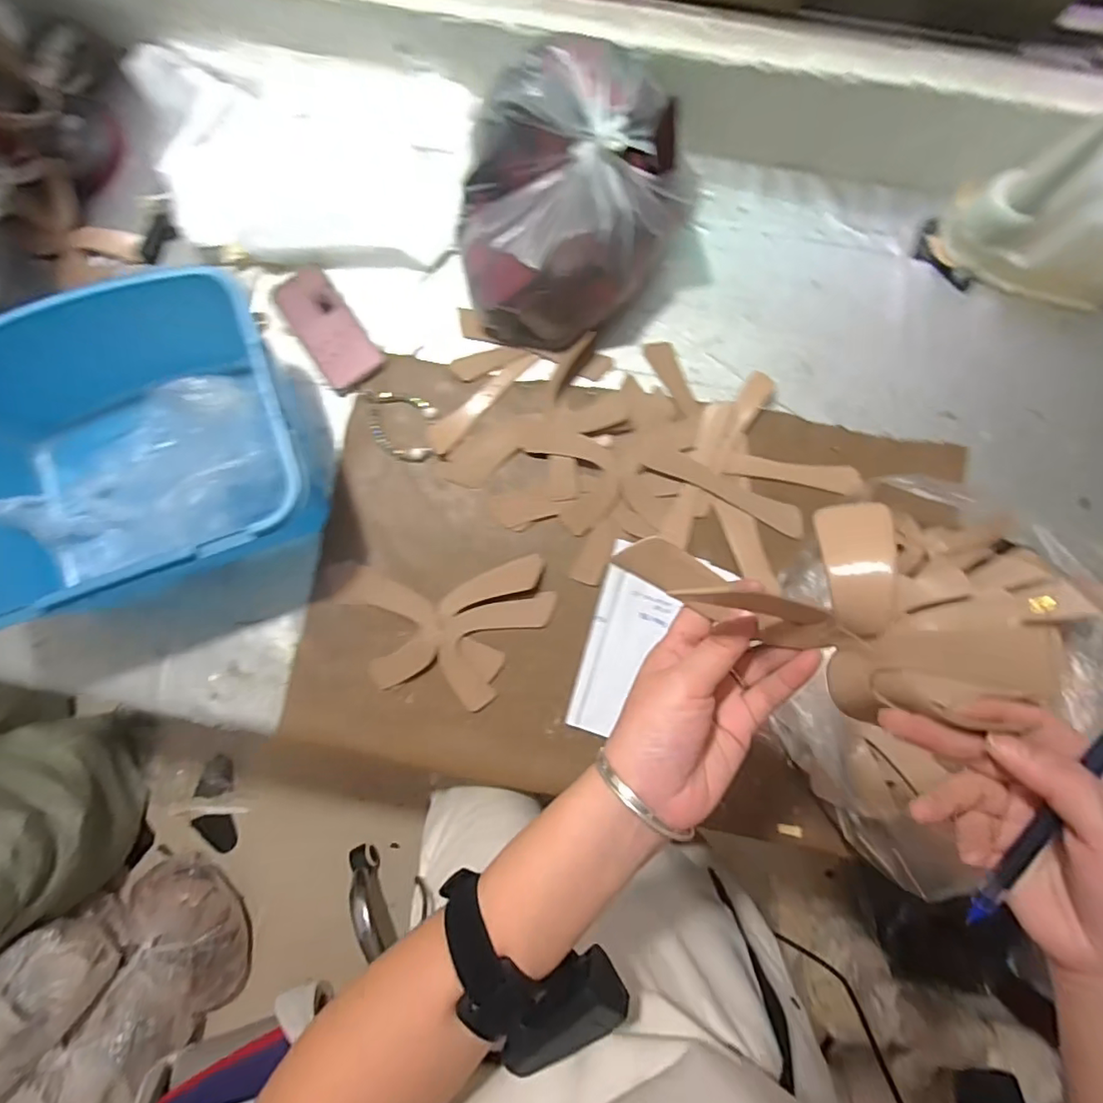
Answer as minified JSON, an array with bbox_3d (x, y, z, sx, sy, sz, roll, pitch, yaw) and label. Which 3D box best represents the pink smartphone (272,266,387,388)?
[{"bbox_3d":[-0.267,-0.267,0.668,0.065,0.015,0.153,-36,84,-4],"label":"pink smartphone"}]

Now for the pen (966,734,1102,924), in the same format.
[{"bbox_3d":[0.236,0.136,0.271,0.012,0.009,0.117,21,107,3],"label":"pen"}]

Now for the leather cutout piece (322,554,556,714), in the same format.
[{"bbox_3d":[-0.125,0.090,0.617,0.245,0.027,0.153,-4,83,0],"label":"leather cutout piece"}]

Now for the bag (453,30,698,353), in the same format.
[{"bbox_3d":[0.022,-0.363,0.601,0.199,0.173,0.259,40,85,5],"label":"bag"}]

